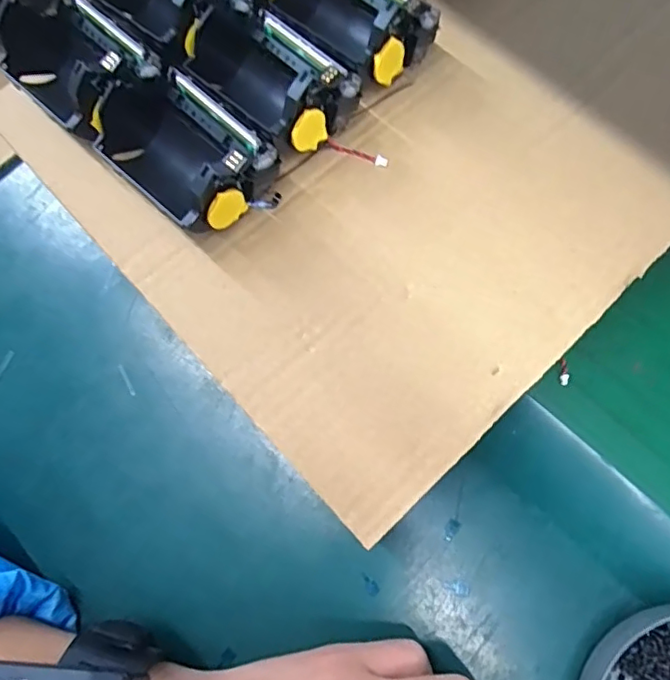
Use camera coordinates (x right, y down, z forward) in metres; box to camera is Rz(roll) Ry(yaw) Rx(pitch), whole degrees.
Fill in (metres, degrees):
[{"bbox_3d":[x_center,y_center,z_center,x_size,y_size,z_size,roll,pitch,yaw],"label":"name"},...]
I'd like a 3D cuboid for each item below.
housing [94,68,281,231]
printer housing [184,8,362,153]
[{"bbox_3d":[-0.069,-0.086,0.254,0.077,0.042,0.054,42,80,11],"label":"housing"},{"bbox_3d":[-0.031,-0.126,0.265,0.077,0.046,0.055,43,80,11],"label":"printer housing"}]

